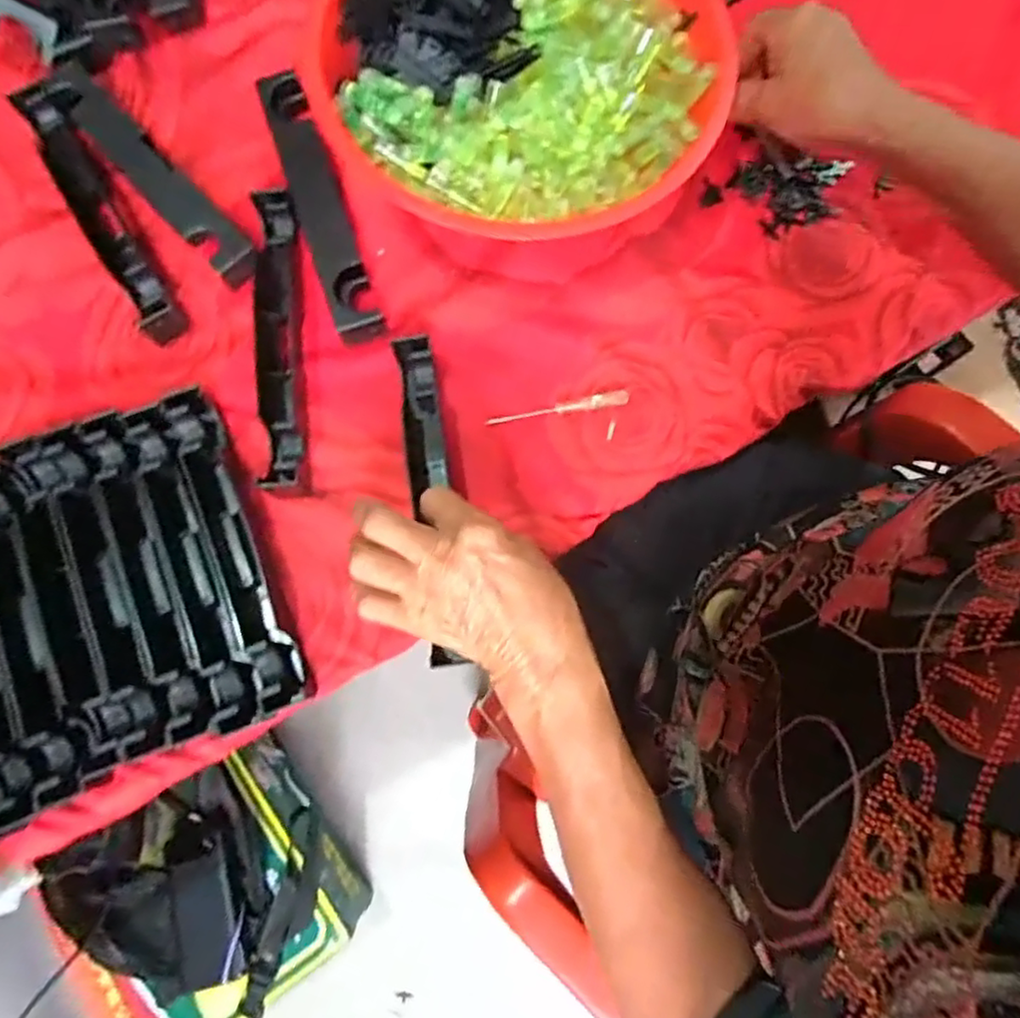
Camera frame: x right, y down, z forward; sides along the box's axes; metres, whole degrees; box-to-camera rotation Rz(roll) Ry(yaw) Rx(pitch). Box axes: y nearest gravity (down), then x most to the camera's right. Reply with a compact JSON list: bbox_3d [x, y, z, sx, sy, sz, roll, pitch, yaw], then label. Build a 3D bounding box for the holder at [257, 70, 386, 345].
[{"bbox_3d":[-0.125,-0.199,0.428,0.029,0.019,0.193,-20,79,-3],"label":"holder"}]

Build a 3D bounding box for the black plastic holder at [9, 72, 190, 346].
[{"bbox_3d":[-0.265,-0.195,0.425,0.034,0.021,0.197,-29,80,-5],"label":"black plastic holder"}]

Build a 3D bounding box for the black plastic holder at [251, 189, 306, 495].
[{"bbox_3d":[-0.144,-0.101,0.401,0.030,0.027,0.189,-7,79,-1],"label":"black plastic holder"}]

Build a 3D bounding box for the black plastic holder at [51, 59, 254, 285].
[{"bbox_3d":[-0.234,-0.222,0.430,0.029,0.019,0.191,-42,81,-7],"label":"black plastic holder"}]

